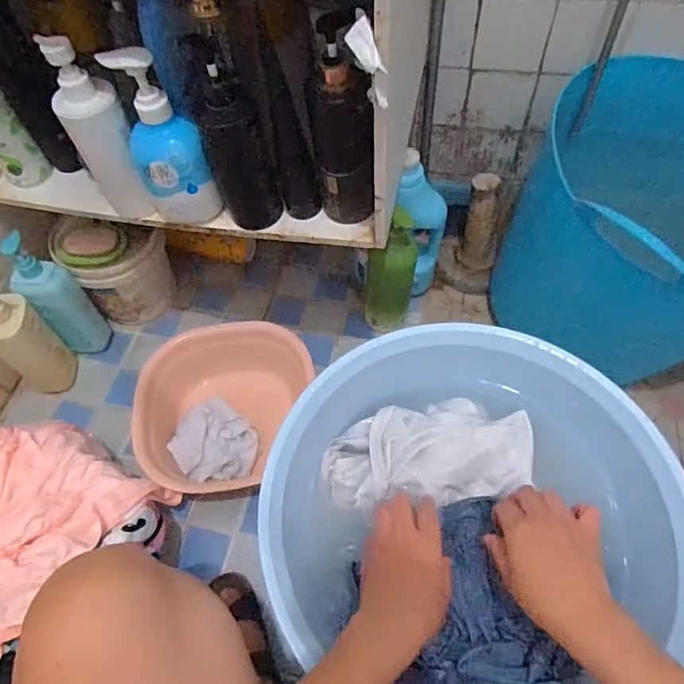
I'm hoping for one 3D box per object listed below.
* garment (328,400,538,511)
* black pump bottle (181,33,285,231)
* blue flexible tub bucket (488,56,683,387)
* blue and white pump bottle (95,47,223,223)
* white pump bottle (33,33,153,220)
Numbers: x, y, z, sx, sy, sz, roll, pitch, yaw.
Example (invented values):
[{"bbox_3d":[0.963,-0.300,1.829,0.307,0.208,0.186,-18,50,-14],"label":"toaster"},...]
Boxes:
[{"bbox_3d":[0.094,0.121,0.548,0.222,0.043,0.113,-7,57,-1],"label":"garment"},{"bbox_3d":[-0.120,-0.228,0.560,0.066,0.203,0.064,-20,58,-9],"label":"black pump bottle"},{"bbox_3d":[0.480,-0.191,0.804,0.380,0.355,0.340,11,59,10],"label":"blue flexible tub bucket"},{"bbox_3d":[-0.200,-0.218,0.549,0.066,0.186,0.072,-40,63,-20],"label":"blue and white pump bottle"},{"bbox_3d":[-0.270,-0.228,0.556,0.064,0.198,0.050,-28,60,-14],"label":"white pump bottle"}]

